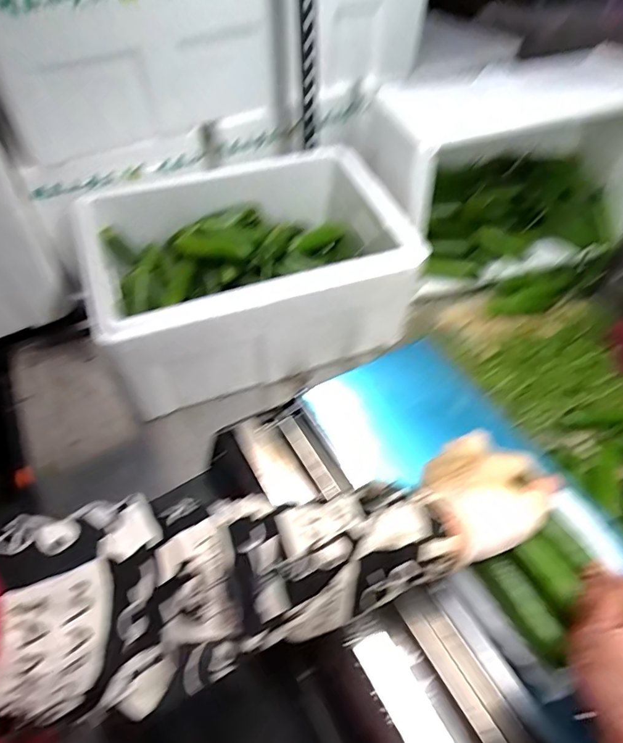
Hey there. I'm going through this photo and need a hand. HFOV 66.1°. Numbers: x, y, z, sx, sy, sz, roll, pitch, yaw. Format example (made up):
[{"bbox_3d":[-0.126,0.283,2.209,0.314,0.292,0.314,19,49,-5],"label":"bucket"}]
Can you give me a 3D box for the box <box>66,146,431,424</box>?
[{"bbox_3d":[-0.097,-0.156,0.749,0.430,0.191,0.301,-16,55,-14],"label":"box"}]

